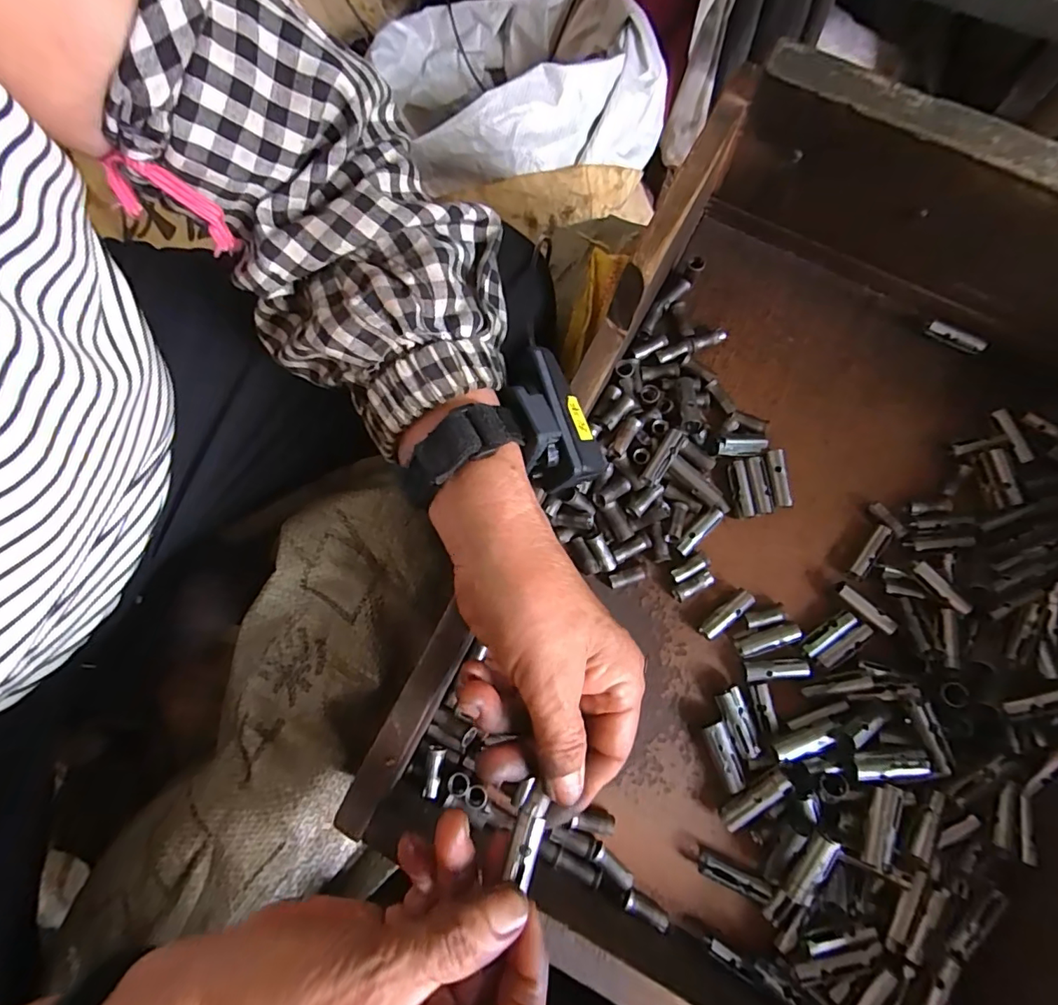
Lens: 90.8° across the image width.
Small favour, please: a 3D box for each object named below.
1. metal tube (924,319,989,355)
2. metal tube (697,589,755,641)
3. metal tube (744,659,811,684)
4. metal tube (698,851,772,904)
[{"bbox_3d":[0.285,-0.109,0.349,0.037,0.010,0.010,31,78,7],"label":"metal tube"},{"bbox_3d":[0.119,0.067,0.315,0.036,0.011,0.011,-38,79,-9],"label":"metal tube"},{"bbox_3d":[0.145,0.098,0.305,0.036,0.006,0.011,-4,76,-1],"label":"metal tube"},{"bbox_3d":[0.112,0.205,0.285,0.037,0.011,0.010,21,77,5],"label":"metal tube"}]

